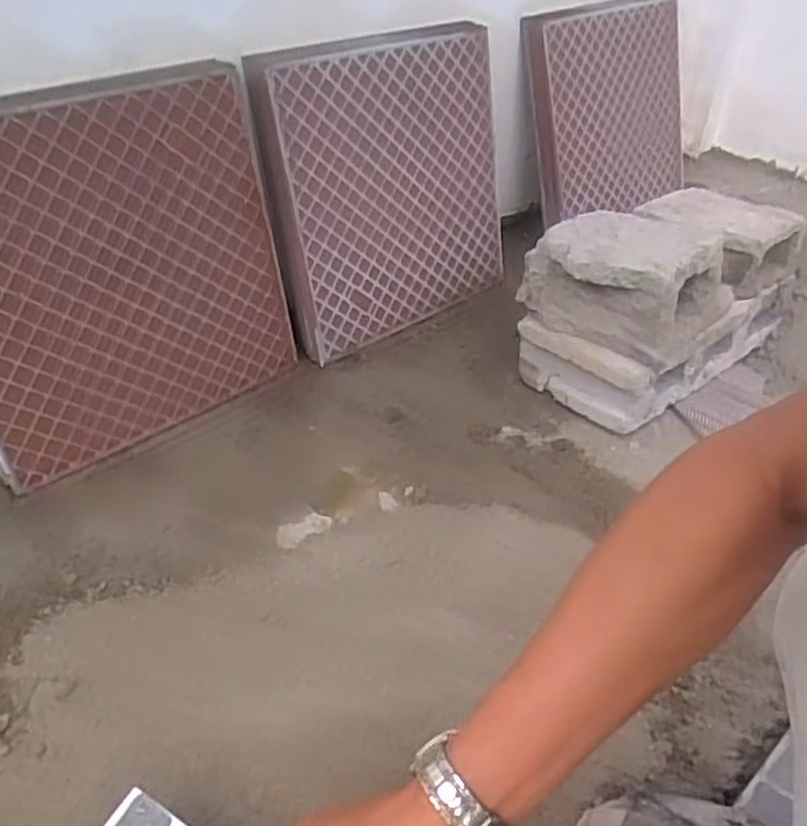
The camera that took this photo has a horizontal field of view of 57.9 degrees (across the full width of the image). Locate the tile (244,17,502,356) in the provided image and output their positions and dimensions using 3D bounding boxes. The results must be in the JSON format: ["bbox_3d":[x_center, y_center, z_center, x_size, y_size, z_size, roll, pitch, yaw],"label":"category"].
[{"bbox_3d":[-0.011,-0.288,0.959,0.344,0.366,0.025,-26,36,-27],"label":"tile"}]

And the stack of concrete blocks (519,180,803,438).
[{"bbox_3d":[0.344,-0.154,0.961,0.364,0.216,0.187,-27,49,-30],"label":"stack of concrete blocks"}]

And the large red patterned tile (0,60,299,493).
[{"bbox_3d":[-0.310,-0.149,0.797,0.369,0.379,0.021,-27,35,-30],"label":"large red patterned tile"}]

